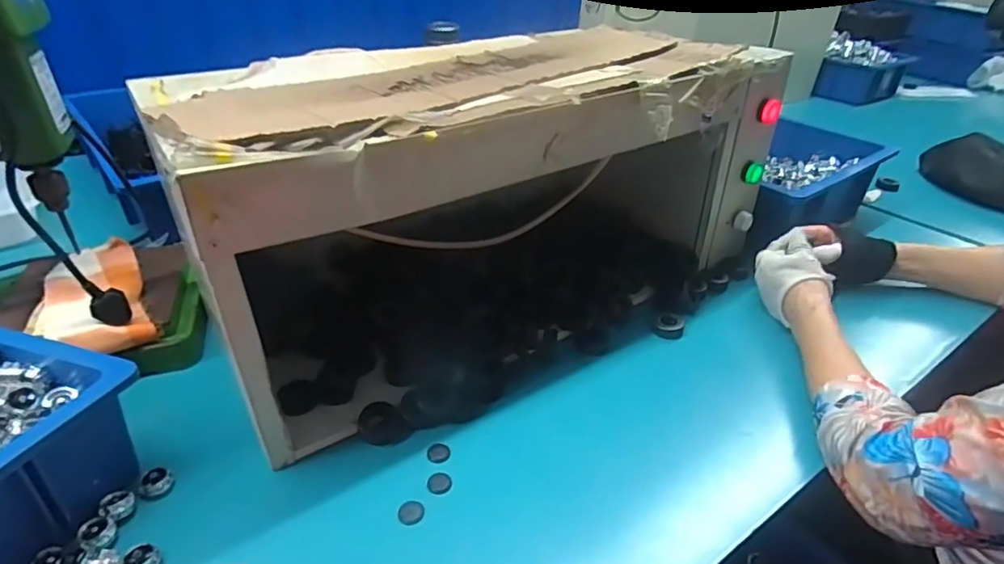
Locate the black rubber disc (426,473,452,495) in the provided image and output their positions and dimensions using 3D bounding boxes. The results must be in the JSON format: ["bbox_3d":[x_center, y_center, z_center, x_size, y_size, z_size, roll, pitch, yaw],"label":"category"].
[{"bbox_3d":[-0.054,0.174,0.478,0.021,0.004,0.021,2,34,-2],"label":"black rubber disc"}]

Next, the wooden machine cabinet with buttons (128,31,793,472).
[{"bbox_3d":[-0.007,-0.118,0.659,0.665,0.279,0.335,-21,41,-32],"label":"wooden machine cabinet with buttons"}]

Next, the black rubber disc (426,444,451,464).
[{"bbox_3d":[-0.058,0.158,0.509,0.021,0.007,0.018,0,34,-6],"label":"black rubber disc"}]

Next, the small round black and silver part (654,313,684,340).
[{"bbox_3d":[0.202,0.053,0.666,0.032,0.016,0.032,2,34,-2],"label":"small round black and silver part"}]

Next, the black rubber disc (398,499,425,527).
[{"bbox_3d":[-0.074,0.189,0.453,0.021,0.006,0.020,2,34,-2],"label":"black rubber disc"}]

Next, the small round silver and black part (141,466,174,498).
[{"bbox_3d":[-0.293,0.170,0.471,0.018,0.016,0.023,31,43,34],"label":"small round silver and black part"}]

